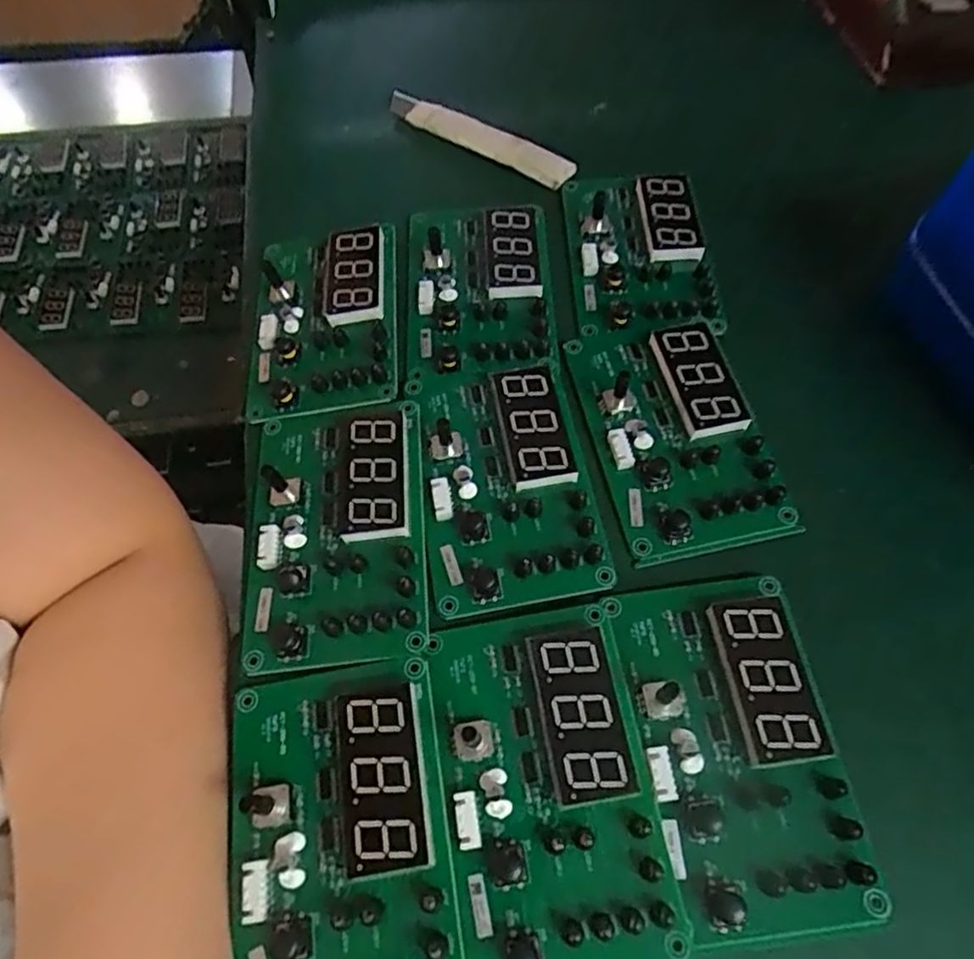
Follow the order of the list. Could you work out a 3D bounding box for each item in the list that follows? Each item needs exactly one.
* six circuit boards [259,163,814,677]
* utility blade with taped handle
[{"bbox_3d":[0.005,-0.051,0.321,0.234,0.017,0.245,-6,62,-5],"label":"six circuit boards"},{"bbox_3d":[-0.007,-0.218,0.418,0.135,0.007,0.022,30,65,14],"label":"utility blade with taped handle"}]

